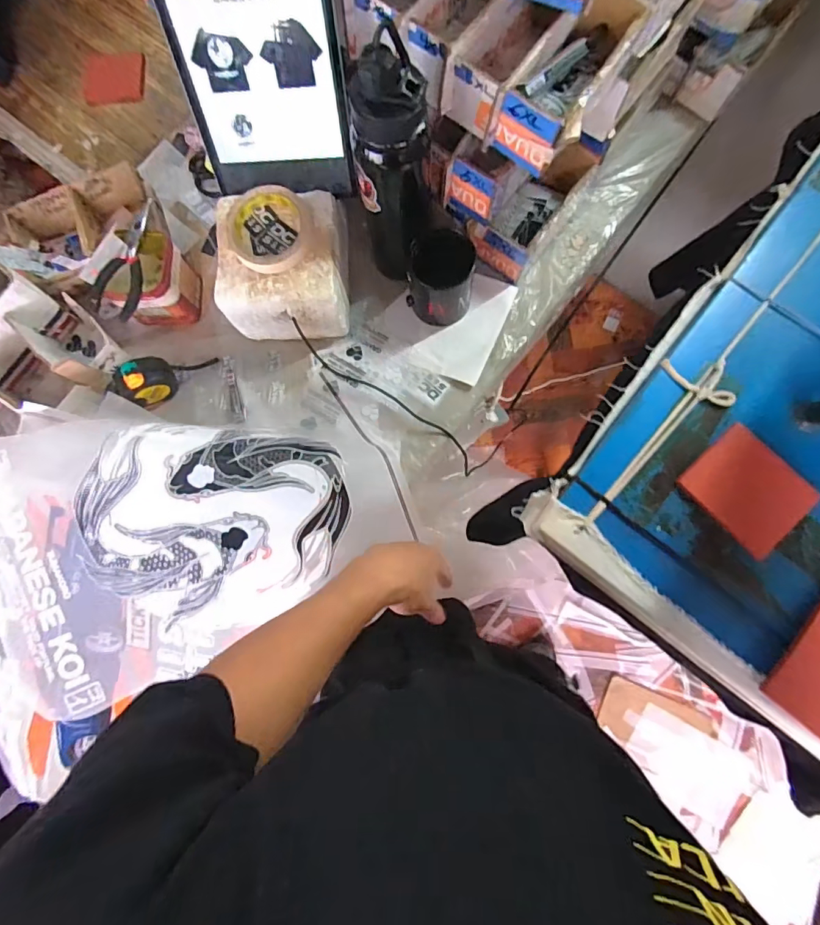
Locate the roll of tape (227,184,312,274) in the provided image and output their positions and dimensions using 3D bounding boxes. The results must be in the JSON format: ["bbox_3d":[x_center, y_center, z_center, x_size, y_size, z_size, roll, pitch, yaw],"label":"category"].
[{"bbox_3d":[-0.158,-0.263,0.543,0.093,0.021,0.093,0,80,2],"label":"roll of tape"}]

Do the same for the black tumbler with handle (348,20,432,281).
[{"bbox_3d":[-0.015,-0.292,0.515,0.076,0.265,0.079,-2,80,2],"label":"black tumbler with handle"}]

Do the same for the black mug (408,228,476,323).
[{"bbox_3d":[0.040,-0.225,0.604,0.081,0.104,0.083,13,81,4],"label":"black mug"}]

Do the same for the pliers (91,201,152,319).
[{"bbox_3d":[-0.326,-0.240,0.566,0.056,0.019,0.147,21,82,5],"label":"pliers"}]

